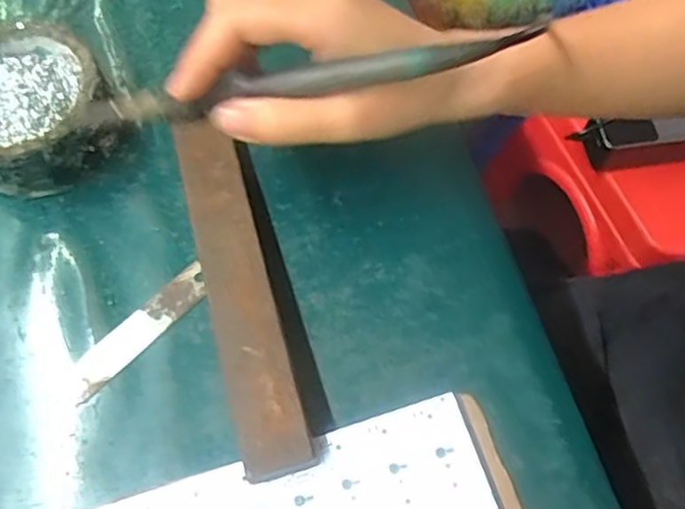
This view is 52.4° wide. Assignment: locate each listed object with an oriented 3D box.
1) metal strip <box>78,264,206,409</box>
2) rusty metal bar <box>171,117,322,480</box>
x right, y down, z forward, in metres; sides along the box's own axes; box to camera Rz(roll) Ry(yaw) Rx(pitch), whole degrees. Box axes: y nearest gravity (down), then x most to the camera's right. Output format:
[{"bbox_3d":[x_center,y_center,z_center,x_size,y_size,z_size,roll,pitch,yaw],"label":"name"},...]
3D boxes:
[{"bbox_3d":[-0.098,0.035,0.337,0.020,0.004,0.080,42,72,18],"label":"metal strip"},{"bbox_3d":[-0.050,0.011,0.325,0.033,0.010,0.179,-13,62,-14],"label":"rusty metal bar"}]

